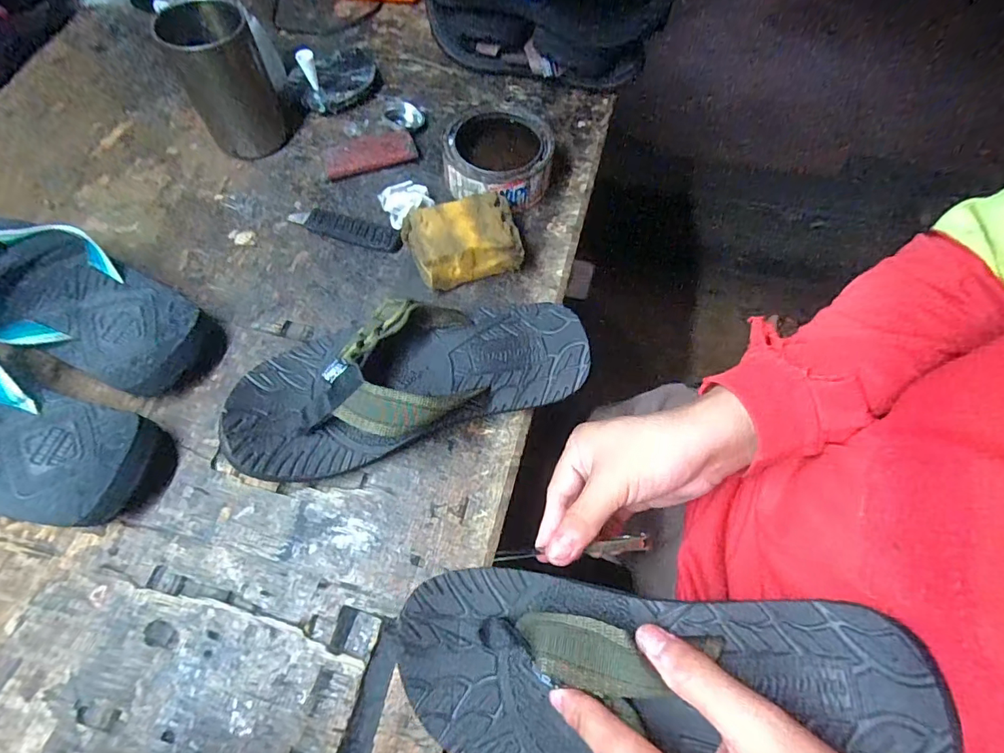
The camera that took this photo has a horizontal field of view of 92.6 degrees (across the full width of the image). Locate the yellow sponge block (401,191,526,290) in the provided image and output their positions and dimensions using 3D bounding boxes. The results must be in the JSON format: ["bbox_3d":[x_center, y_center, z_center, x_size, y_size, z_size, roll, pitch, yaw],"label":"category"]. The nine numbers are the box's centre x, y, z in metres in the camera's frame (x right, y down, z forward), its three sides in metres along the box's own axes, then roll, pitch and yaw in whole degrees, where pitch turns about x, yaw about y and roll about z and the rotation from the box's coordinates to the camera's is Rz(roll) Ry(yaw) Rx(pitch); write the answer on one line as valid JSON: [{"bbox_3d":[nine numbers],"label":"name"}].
[{"bbox_3d":[-0.035,-0.121,0.421,0.095,0.046,0.070,-17,66,-8],"label":"yellow sponge block"}]

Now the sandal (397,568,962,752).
[{"bbox_3d":[0.064,0.156,0.246,0.264,0.050,0.105,-8,63,20],"label":"sandal"}]

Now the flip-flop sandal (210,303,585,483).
[{"bbox_3d":[-0.062,-0.002,0.357,0.259,0.064,0.107,-15,66,-7],"label":"flip-flop sandal"}]

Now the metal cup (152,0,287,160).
[{"bbox_3d":[-0.255,-0.276,0.448,0.071,0.116,0.068,-25,67,-12],"label":"metal cup"}]

